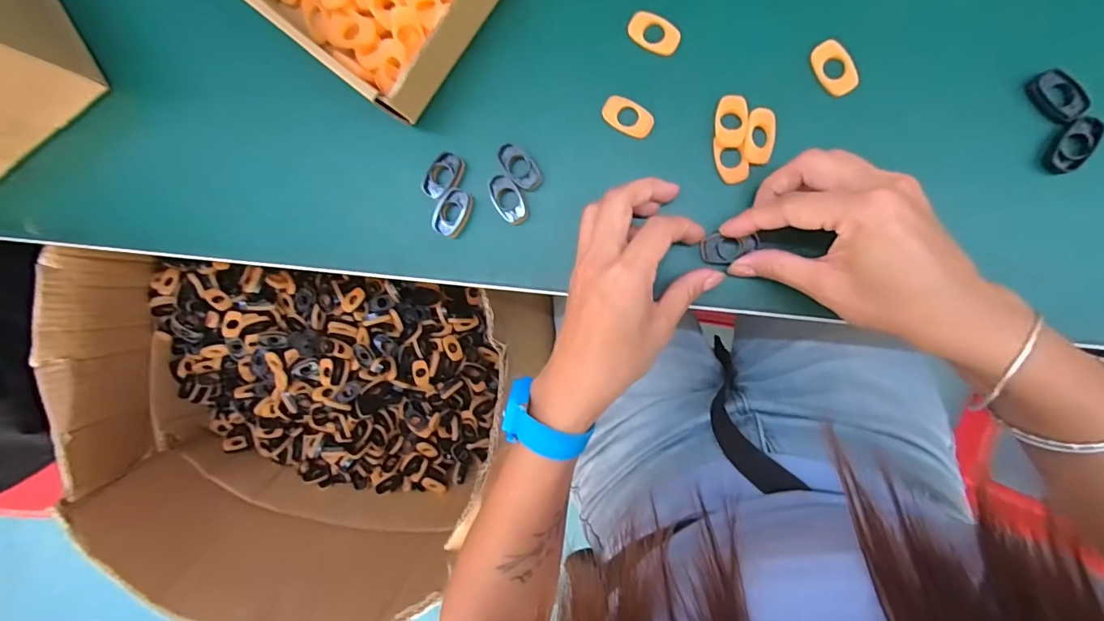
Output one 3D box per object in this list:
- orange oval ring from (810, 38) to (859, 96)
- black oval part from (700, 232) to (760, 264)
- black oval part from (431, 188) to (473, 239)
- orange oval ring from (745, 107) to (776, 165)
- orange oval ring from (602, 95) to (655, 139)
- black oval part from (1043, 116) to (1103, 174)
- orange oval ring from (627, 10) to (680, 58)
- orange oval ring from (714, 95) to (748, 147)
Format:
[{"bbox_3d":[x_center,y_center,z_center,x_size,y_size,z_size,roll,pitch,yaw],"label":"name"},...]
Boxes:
[{"bbox_3d":[0.172,-0.147,0.292,0.020,0.005,0.033,-21,91,8],"label":"orange oval ring"},{"bbox_3d":[0.113,-0.040,0.306,0.035,0.005,0.019,-6,93,29],"label":"black oval part"},{"bbox_3d":[-0.067,-0.066,0.328,0.020,0.015,0.032,24,97,5],"label":"black oval part"},{"bbox_3d":[0.129,-0.107,0.296,0.017,0.004,0.032,7,95,7],"label":"orange oval ring"},{"bbox_3d":[0.049,-0.124,0.308,0.034,0.004,0.020,32,97,4],"label":"orange oval ring"},{"bbox_3d":[0.296,-0.095,0.273,0.018,0.009,0.035,28,97,5],"label":"black oval part"},{"bbox_3d":[0.065,-0.175,0.304,0.034,0.004,0.020,27,97,5],"label":"orange oval ring"},{"bbox_3d":[0.111,-0.118,0.298,0.018,0.004,0.031,6,95,7],"label":"orange oval ring"}]

